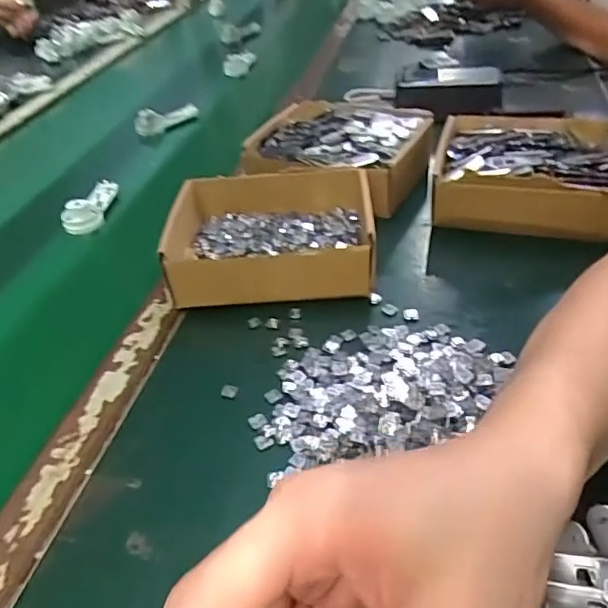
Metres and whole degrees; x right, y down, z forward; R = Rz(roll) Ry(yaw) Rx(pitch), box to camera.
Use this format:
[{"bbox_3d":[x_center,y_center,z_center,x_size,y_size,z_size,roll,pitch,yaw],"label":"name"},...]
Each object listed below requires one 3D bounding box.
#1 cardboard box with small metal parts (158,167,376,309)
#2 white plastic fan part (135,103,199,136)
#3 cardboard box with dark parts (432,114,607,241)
[{"bbox_3d":[-0.026,-0.059,0.487,0.165,0.055,0.142,-6,39,0],"label":"cardboard box with small metal parts"},{"bbox_3d":[-0.196,-0.269,0.795,0.024,0.030,0.099,25,49,34],"label":"white plastic fan part"},{"bbox_3d":[0.216,-0.127,0.537,0.168,0.058,0.154,7,41,16],"label":"cardboard box with dark parts"}]

